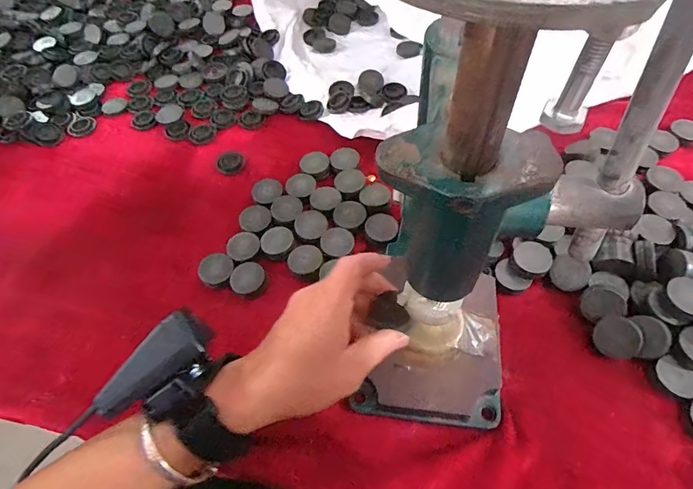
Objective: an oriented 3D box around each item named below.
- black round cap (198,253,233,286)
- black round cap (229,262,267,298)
[{"bbox_3d":[-0.125,0.022,0.385,0.030,0.004,0.036,-35,63,-18],"label":"black round cap"},{"bbox_3d":[-0.092,0.033,0.381,0.032,0.004,0.036,-15,58,-7],"label":"black round cap"}]

